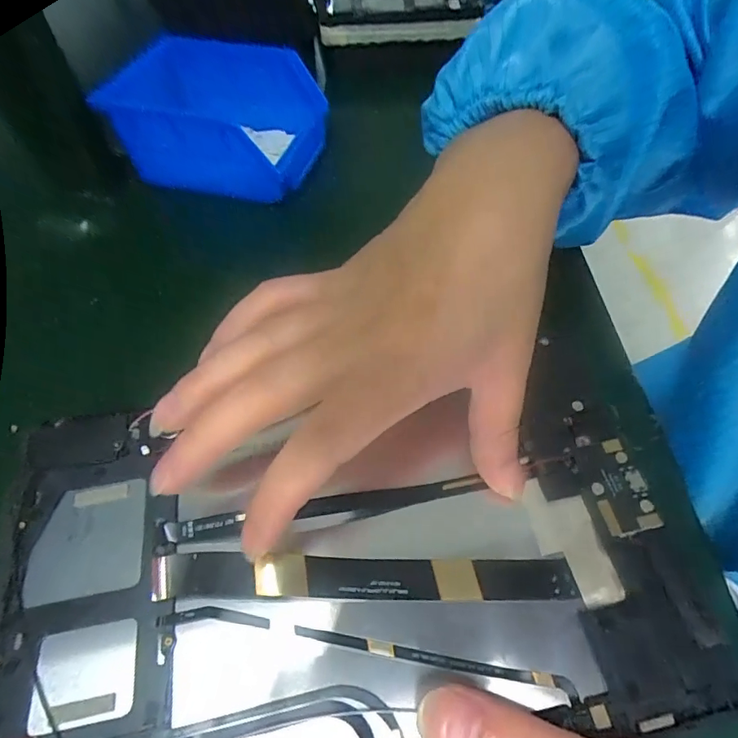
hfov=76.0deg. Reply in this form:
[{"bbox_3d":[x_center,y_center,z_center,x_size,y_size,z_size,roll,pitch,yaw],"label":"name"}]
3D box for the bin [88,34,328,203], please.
[{"bbox_3d":[-0.122,-0.196,0.368,0.166,0.066,0.102,13,56,9],"label":"bin"}]

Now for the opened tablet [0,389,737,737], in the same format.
[{"bbox_3d":[-0.005,0.071,0.173,0.248,0.010,0.137,-8,56,-5],"label":"opened tablet"}]

